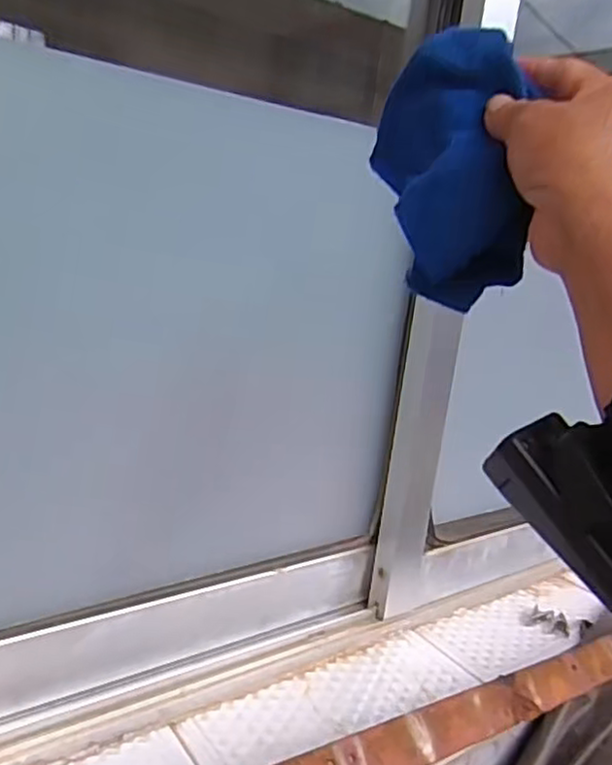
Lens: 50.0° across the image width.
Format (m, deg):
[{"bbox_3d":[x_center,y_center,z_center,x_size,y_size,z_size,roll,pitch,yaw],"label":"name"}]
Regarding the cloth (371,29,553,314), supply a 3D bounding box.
[{"bbox_3d":[0.071,-0.104,0.329,0.039,0.128,0.078,2,-18,-22],"label":"cloth"}]

